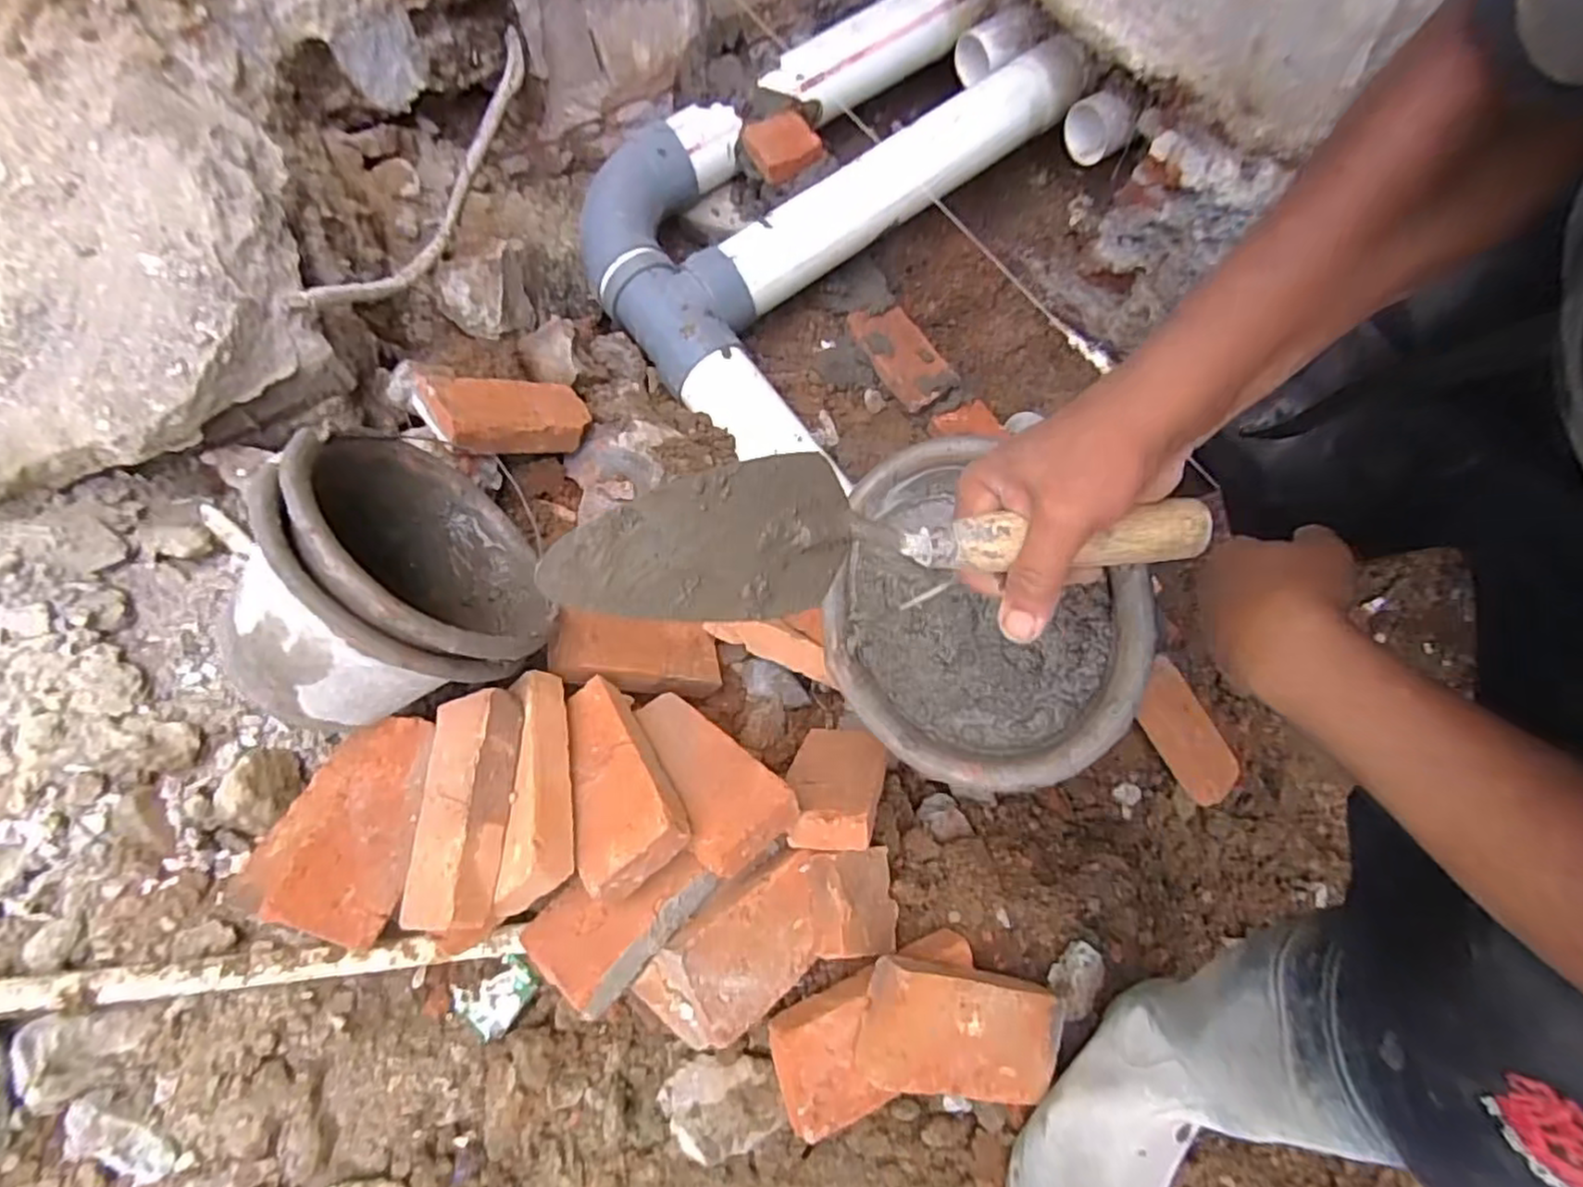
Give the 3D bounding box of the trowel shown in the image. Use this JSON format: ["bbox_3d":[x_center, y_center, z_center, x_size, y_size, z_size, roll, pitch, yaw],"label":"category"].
[{"bbox_3d":[0.045,-0.028,0.338,0.299,0.057,0.061,-3,71,-9],"label":"trowel"}]

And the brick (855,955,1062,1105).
[{"bbox_3d":[0.153,0.376,0.611,0.184,0.046,0.093,20,70,-19],"label":"brick"}]

